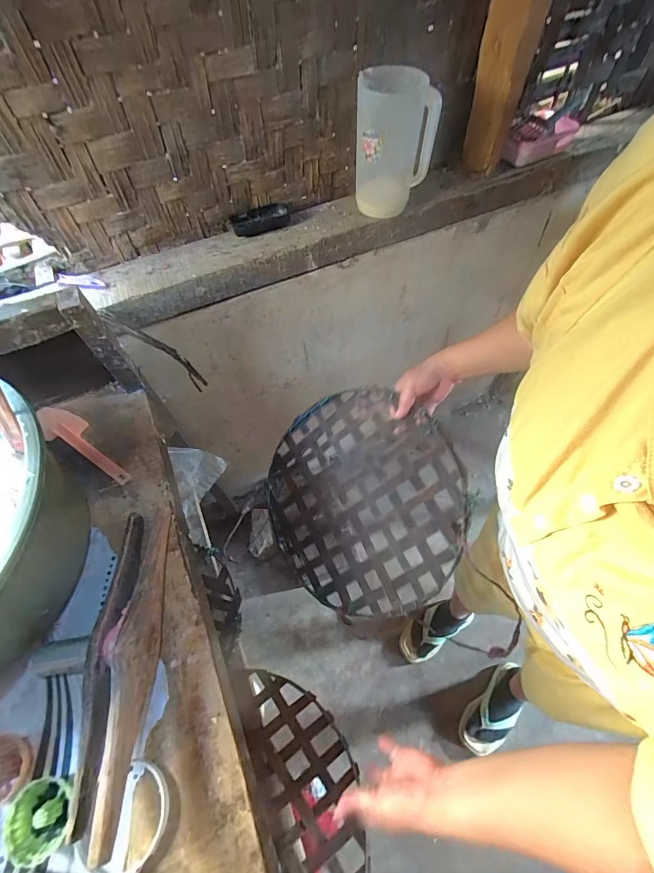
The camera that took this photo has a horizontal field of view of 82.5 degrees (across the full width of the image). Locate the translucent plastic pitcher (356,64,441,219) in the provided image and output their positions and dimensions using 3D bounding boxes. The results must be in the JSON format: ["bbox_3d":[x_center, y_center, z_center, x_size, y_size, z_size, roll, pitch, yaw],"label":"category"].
[{"bbox_3d":[0.110,-0.487,0.633,0.118,0.177,0.104,0,60,3],"label":"translucent plastic pitcher"}]

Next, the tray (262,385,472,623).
[{"bbox_3d":[0.047,0.104,0.615,0.337,0.022,0.344,-4,83,31],"label":"tray"}]

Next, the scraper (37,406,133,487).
[{"bbox_3d":[-0.386,0.006,0.591,0.211,0.016,0.052,27,65,17],"label":"scraper"}]

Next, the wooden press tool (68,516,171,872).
[{"bbox_3d":[-0.222,0.233,0.419,0.061,0.070,0.311,-8,60,-2],"label":"wooden press tool"}]

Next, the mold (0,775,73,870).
[{"bbox_3d":[-0.283,0.379,0.370,0.056,0.024,0.063,-19,61,-8],"label":"mold"}]

